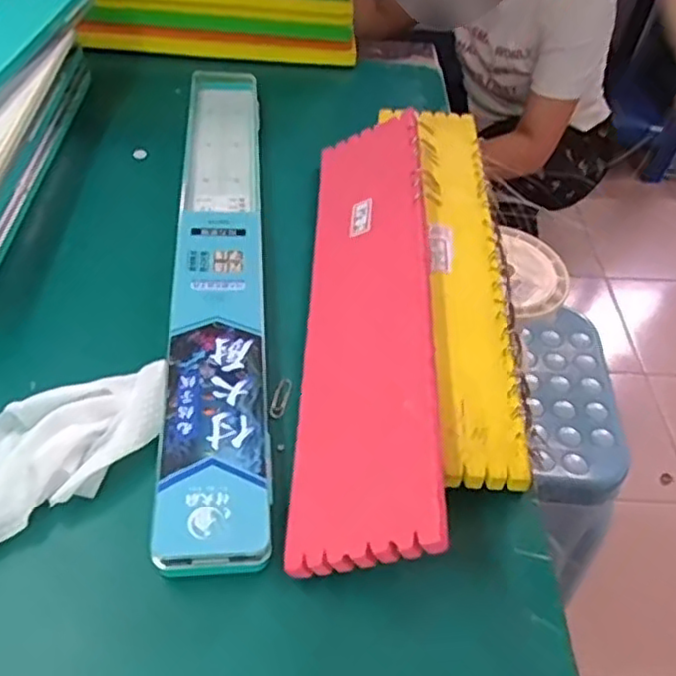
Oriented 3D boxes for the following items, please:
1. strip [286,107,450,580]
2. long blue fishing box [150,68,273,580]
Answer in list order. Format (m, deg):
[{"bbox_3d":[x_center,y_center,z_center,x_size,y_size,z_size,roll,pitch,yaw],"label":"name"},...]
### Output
[{"bbox_3d":[0.018,-0.032,0.417,0.083,0.007,0.353,-21,43,24],"label":"strip"},{"bbox_3d":[-0.080,-0.069,0.457,0.058,0.016,0.455,0,49,-7],"label":"long blue fishing box"}]

